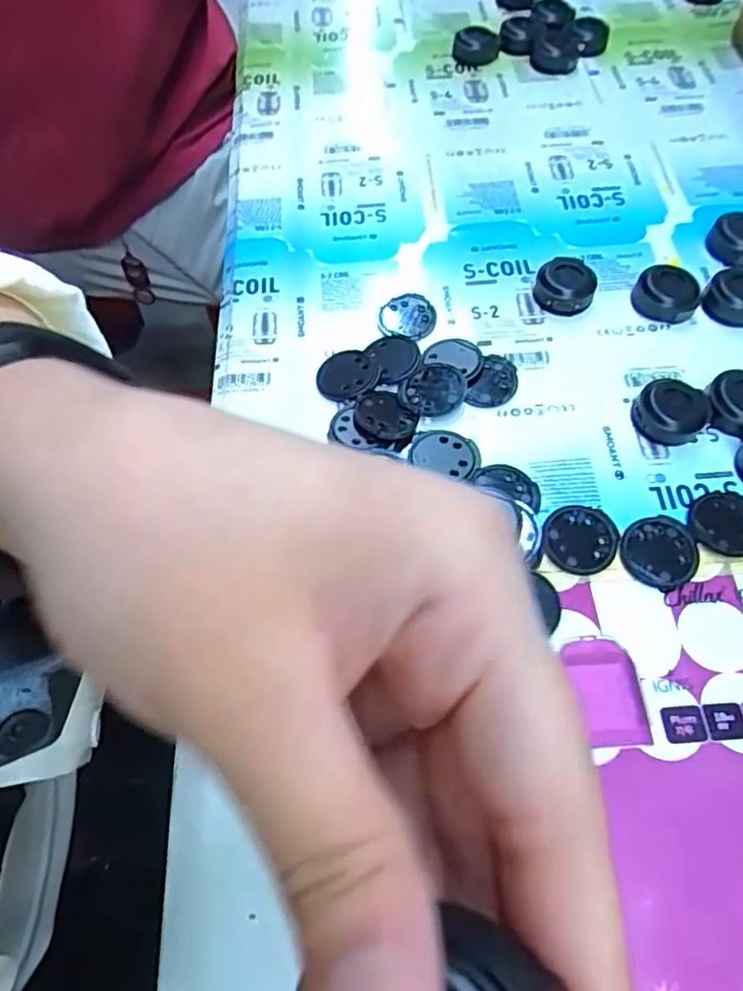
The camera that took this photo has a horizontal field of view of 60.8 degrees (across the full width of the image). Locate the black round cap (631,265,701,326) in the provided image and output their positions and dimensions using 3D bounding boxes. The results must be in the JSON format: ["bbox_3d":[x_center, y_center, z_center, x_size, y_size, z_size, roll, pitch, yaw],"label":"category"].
[{"bbox_3d":[0.146,-0.099,0.314,0.024,0.015,0.029,-39,66,-16],"label":"black round cap"}]

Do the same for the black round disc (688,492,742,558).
[{"bbox_3d":[0.147,0.011,0.260,0.028,0.004,0.028,-2,61,3],"label":"black round disc"}]

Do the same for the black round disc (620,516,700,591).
[{"bbox_3d":[0.117,0.022,0.255,0.031,0.004,0.028,-39,66,-16],"label":"black round disc"}]

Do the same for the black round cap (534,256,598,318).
[{"bbox_3d":[0.099,-0.106,0.321,0.028,0.016,0.027,-2,61,3],"label":"black round cap"}]

